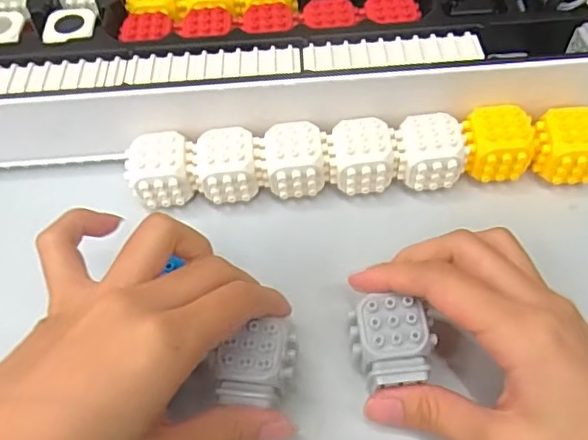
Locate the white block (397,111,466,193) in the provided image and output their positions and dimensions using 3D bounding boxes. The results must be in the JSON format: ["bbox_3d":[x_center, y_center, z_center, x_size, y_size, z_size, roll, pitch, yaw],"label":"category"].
[{"bbox_3d":[0.074,-0.036,0.322,0.035,0.035,0.035,4,59,6],"label":"white block"}]

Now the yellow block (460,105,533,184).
[{"bbox_3d":[0.111,-0.039,0.322,0.036,0.036,0.031,2,59,5],"label":"yellow block"}]

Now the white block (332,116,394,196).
[{"bbox_3d":[0.038,-0.033,0.322,0.031,0.035,0.031,-3,59,2],"label":"white block"}]

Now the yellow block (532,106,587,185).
[{"bbox_3d":[0.149,-0.039,0.319,0.037,0.035,0.033,4,59,7],"label":"yellow block"}]

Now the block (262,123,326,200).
[{"bbox_3d":[0.001,-0.031,0.325,0.031,0.035,0.033,-10,59,-2],"label":"block"}]

